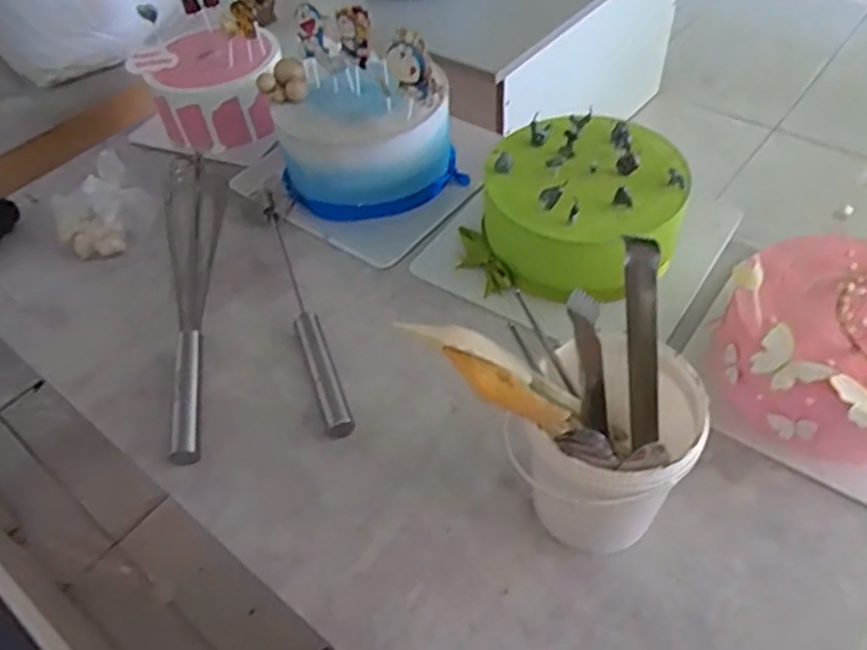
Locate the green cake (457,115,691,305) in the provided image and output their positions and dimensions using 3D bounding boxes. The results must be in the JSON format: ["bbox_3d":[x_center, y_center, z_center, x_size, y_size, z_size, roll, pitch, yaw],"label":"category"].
[{"bbox_3d":[0.139,-0.118,0.661,0.207,0.099,0.178,10,50,14],"label":"green cake"}]

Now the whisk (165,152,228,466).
[{"bbox_3d":[-0.252,-0.038,0.682,0.069,0.052,0.396,-11,48,-4],"label":"whisk"}]

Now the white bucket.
[{"bbox_3d":[0.125,0.095,0.465,0.095,0.145,0.112,15,52,18],"label":"white bucket"}]

